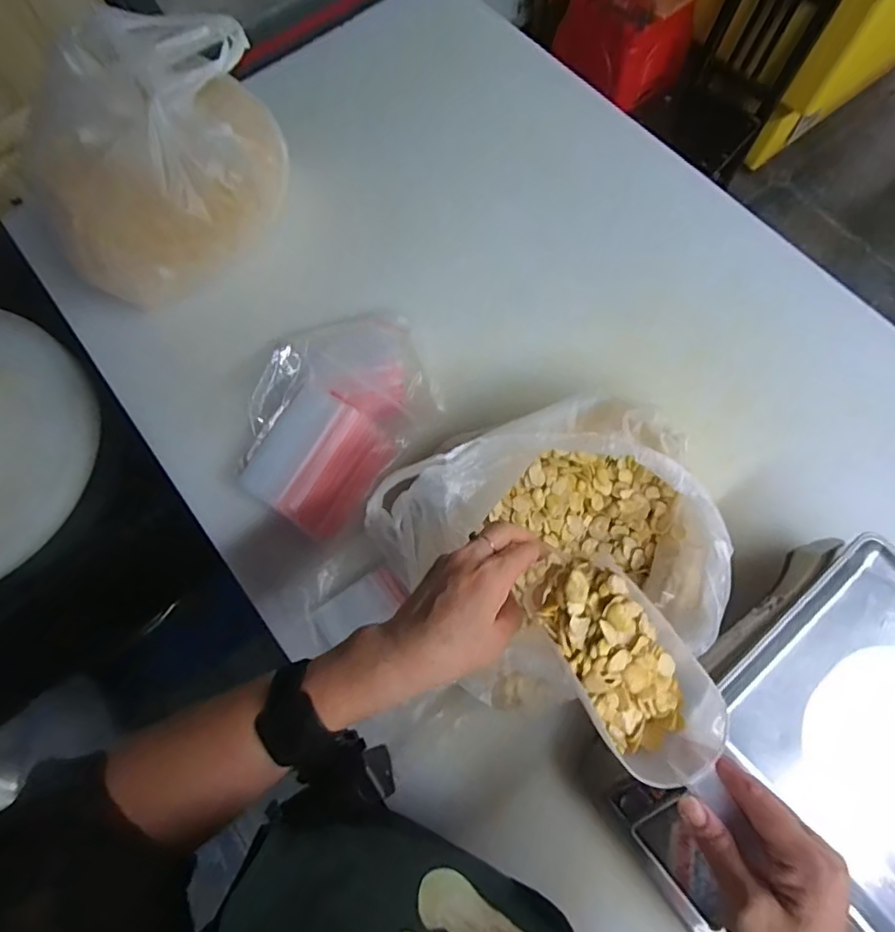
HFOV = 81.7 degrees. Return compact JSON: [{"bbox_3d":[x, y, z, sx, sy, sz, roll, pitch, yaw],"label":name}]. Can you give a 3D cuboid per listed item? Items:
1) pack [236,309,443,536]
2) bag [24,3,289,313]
[{"bbox_3d":[-0.126,-0.065,0.592,0.177,0.027,0.254,35,76,12],"label":"pack"},{"bbox_3d":[-0.333,-0.344,0.585,0.271,0.160,0.215,-40,75,-11],"label":"bag"}]

